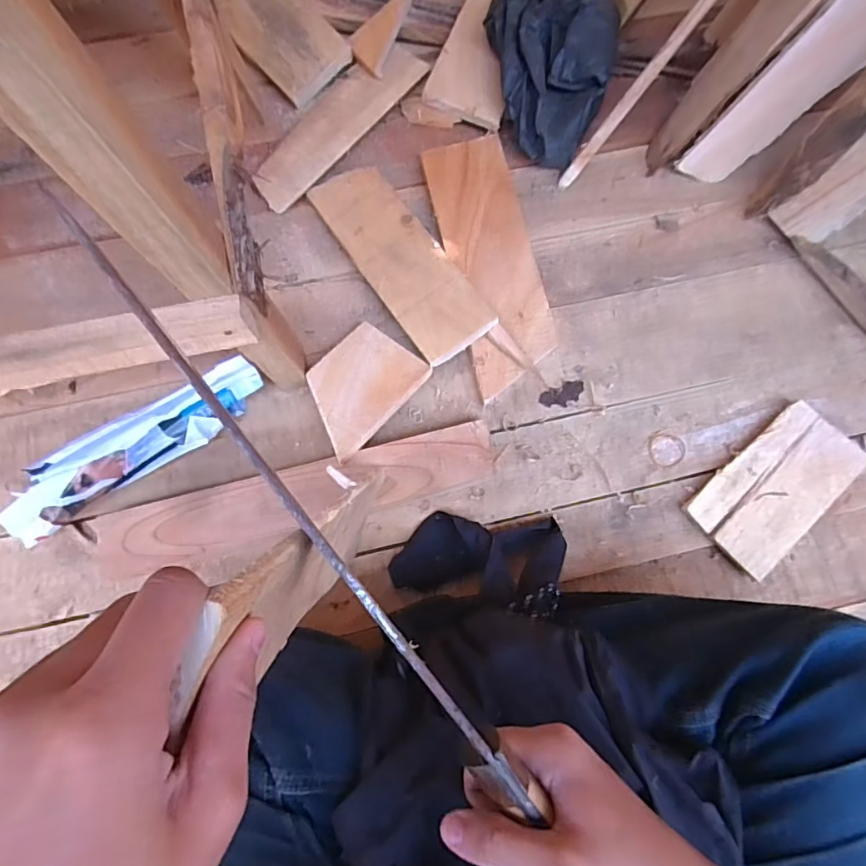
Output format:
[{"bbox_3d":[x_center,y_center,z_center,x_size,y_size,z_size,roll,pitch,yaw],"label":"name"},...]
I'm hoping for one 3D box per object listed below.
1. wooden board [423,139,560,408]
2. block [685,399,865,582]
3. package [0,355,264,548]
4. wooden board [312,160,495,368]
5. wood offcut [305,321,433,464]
[{"bbox_3d":[0.065,-0.193,0.620,0.094,0.022,0.298,-12,77,-4],"label":"wooden board"},{"bbox_3d":[0.354,0.053,0.570,0.180,0.019,0.094,-41,81,-10],"label":"block"},{"bbox_3d":[-0.291,0.013,0.546,0.263,0.057,0.066,-35,80,-9],"label":"package"},{"bbox_3d":[-0.039,-0.195,0.602,0.083,0.017,0.253,-34,80,-9],"label":"wooden board"},{"bbox_3d":[-0.079,-0.048,0.572,0.095,0.010,0.132,37,66,12],"label":"wood offcut"}]

